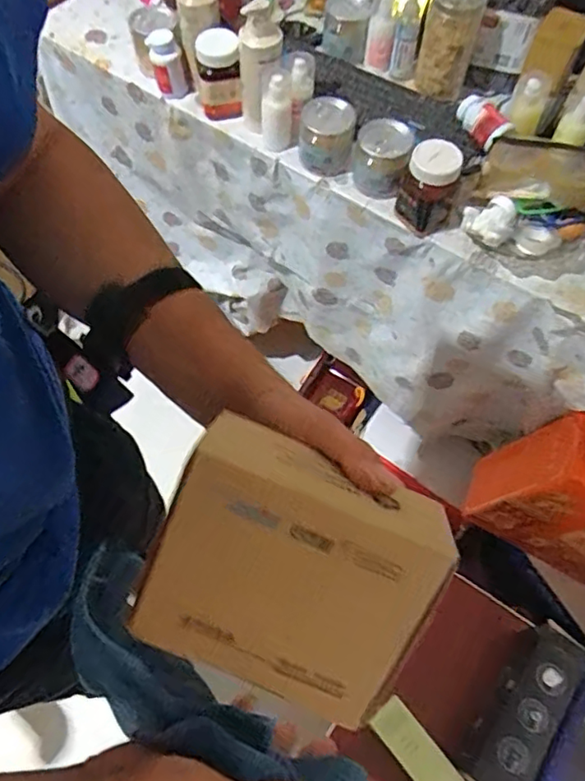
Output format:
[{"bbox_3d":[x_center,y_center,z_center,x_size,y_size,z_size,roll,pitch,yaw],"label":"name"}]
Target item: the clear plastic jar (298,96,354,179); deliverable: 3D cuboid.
[{"bbox_3d":[0.050,-0.377,0.856,0.081,0.077,0.082,4,62,1],"label":"clear plastic jar"}]

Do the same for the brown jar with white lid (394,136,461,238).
[{"bbox_3d":[0.190,-0.283,0.793,0.075,0.108,0.062,22,64,10],"label":"brown jar with white lid"}]

